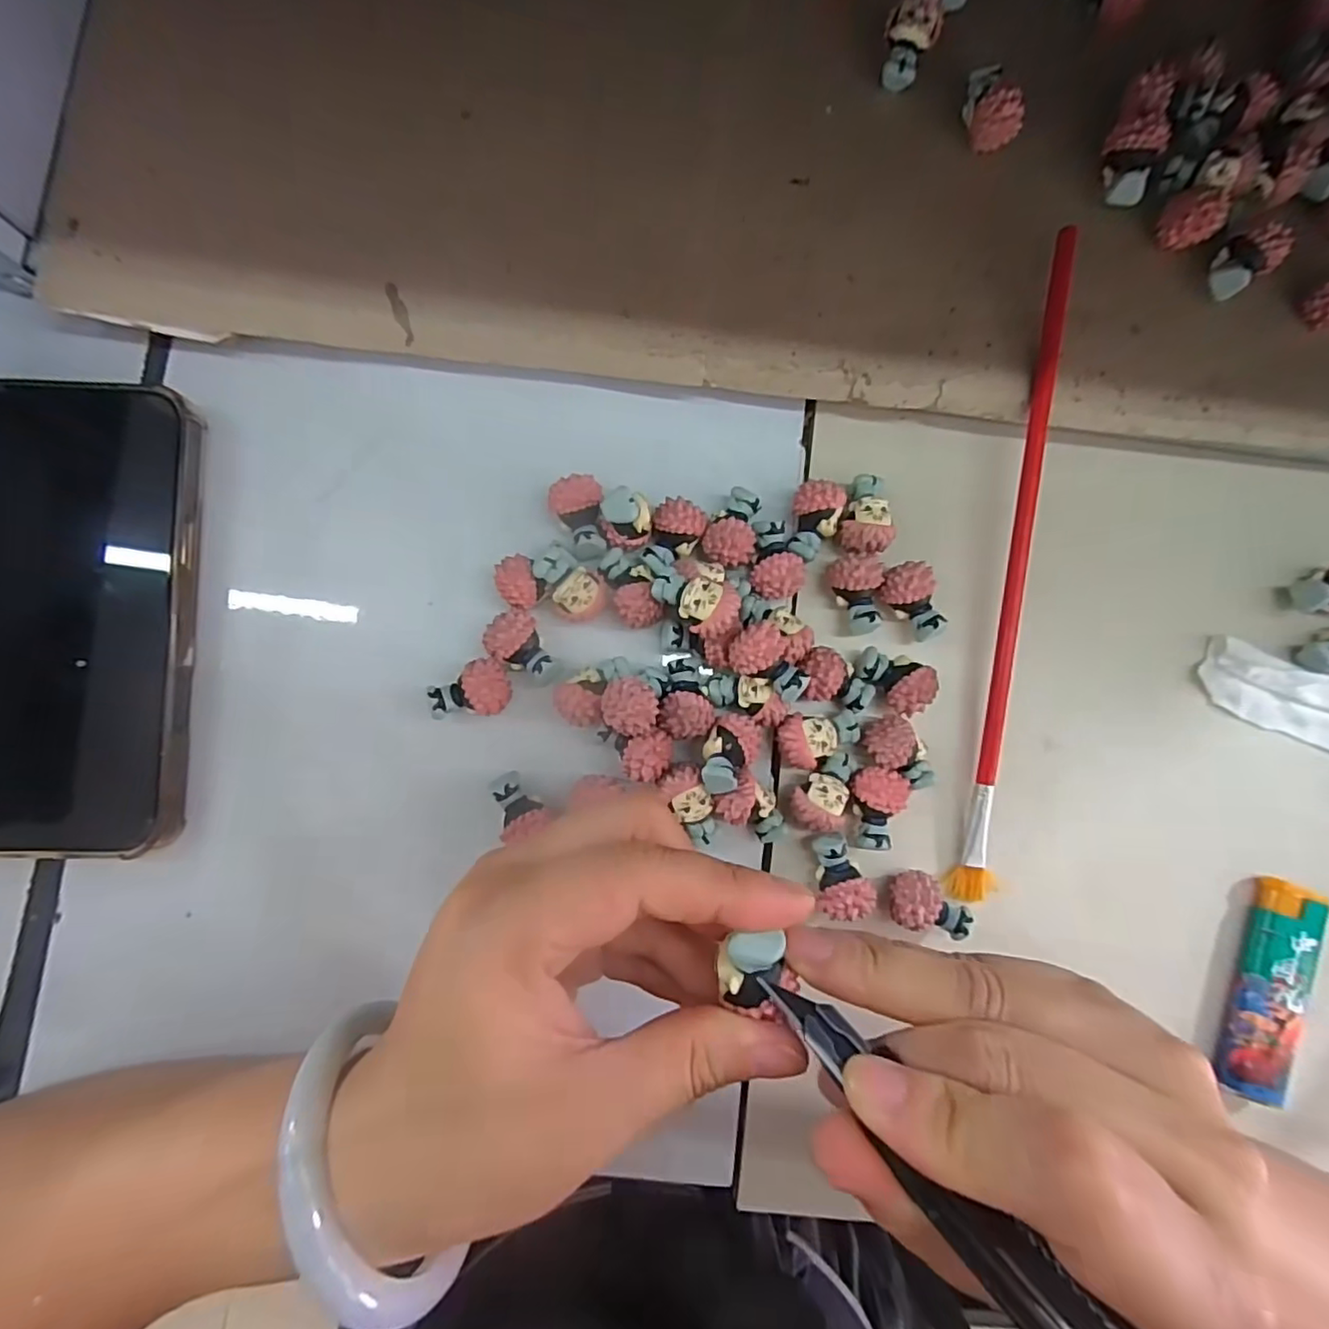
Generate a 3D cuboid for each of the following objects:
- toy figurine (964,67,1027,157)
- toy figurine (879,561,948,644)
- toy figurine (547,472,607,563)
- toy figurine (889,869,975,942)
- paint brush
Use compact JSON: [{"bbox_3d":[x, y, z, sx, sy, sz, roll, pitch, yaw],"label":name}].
[{"bbox_3d":[0.125,-0.213,0.235,0.018,0.019,0.030,3,85,-2],"label":"toy figurine"},{"bbox_3d":[0.091,-0.023,0.236,0.018,0.022,0.029,-18,86,-3],"label":"toy figurine"},{"bbox_3d":[-0.030,-0.054,0.229,0.018,0.013,0.029,-17,86,-3],"label":"toy figurine"},{"bbox_3d":[0.094,0.087,0.224,0.028,0.018,0.019,34,85,1],"label":"toy figurine"},{"bbox_3d":[0.130,-0.035,0.232,0.014,0.009,0.245,8,85,-1],"label":"paint brush"}]

